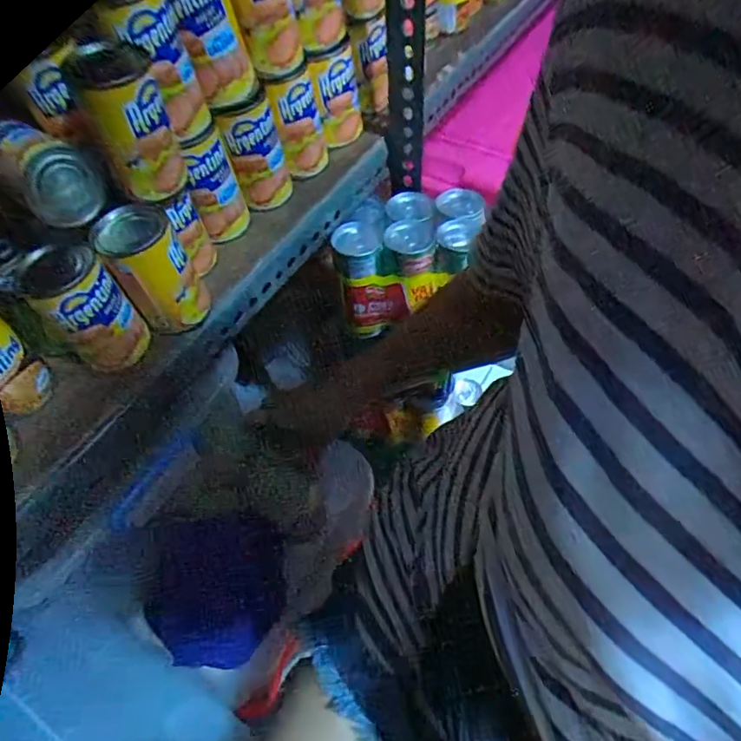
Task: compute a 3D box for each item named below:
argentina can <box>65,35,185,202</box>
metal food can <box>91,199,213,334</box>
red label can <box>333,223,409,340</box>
[{"bbox_3d":[-0.164,-0.172,0.354,0.047,0.080,0.061,-23,58,-11],"label":"argentina can"},{"bbox_3d":[-0.161,-0.074,0.388,0.051,0.086,0.051,-2,57,3],"label":"metal food can"},{"bbox_3d":[0.000,-0.097,0.554,0.066,0.113,0.060,-13,57,-4],"label":"red label can"}]

